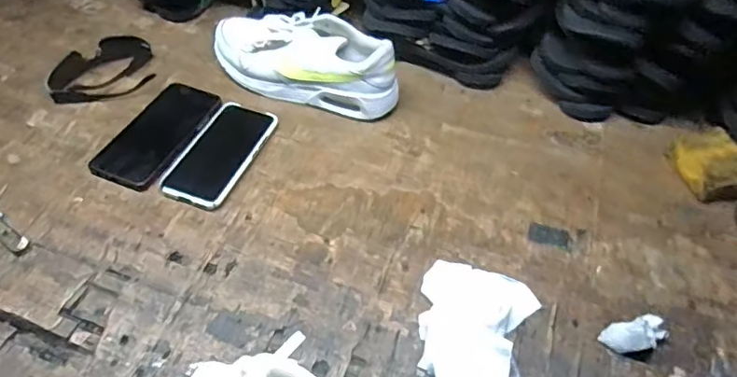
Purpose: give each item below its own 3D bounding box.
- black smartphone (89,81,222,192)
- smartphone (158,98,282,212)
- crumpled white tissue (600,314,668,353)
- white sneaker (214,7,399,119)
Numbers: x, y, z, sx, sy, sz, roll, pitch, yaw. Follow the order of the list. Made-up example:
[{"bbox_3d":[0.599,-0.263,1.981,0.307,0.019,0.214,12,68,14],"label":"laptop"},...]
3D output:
[{"bbox_3d":[-0.260,-0.070,0.667,0.088,0.014,0.174,18,50,13],"label":"black smartphone"},{"bbox_3d":[-0.178,-0.043,0.641,0.079,0.013,0.159,17,49,12],"label":"smartphone"},{"bbox_3d":[0.253,0.138,0.501,0.058,0.027,0.033,-13,50,-14],"label":"crumpled white tissue"},{"bbox_3d":[-0.090,-0.173,0.716,0.269,0.091,0.096,15,49,11],"label":"white sneaker"}]

